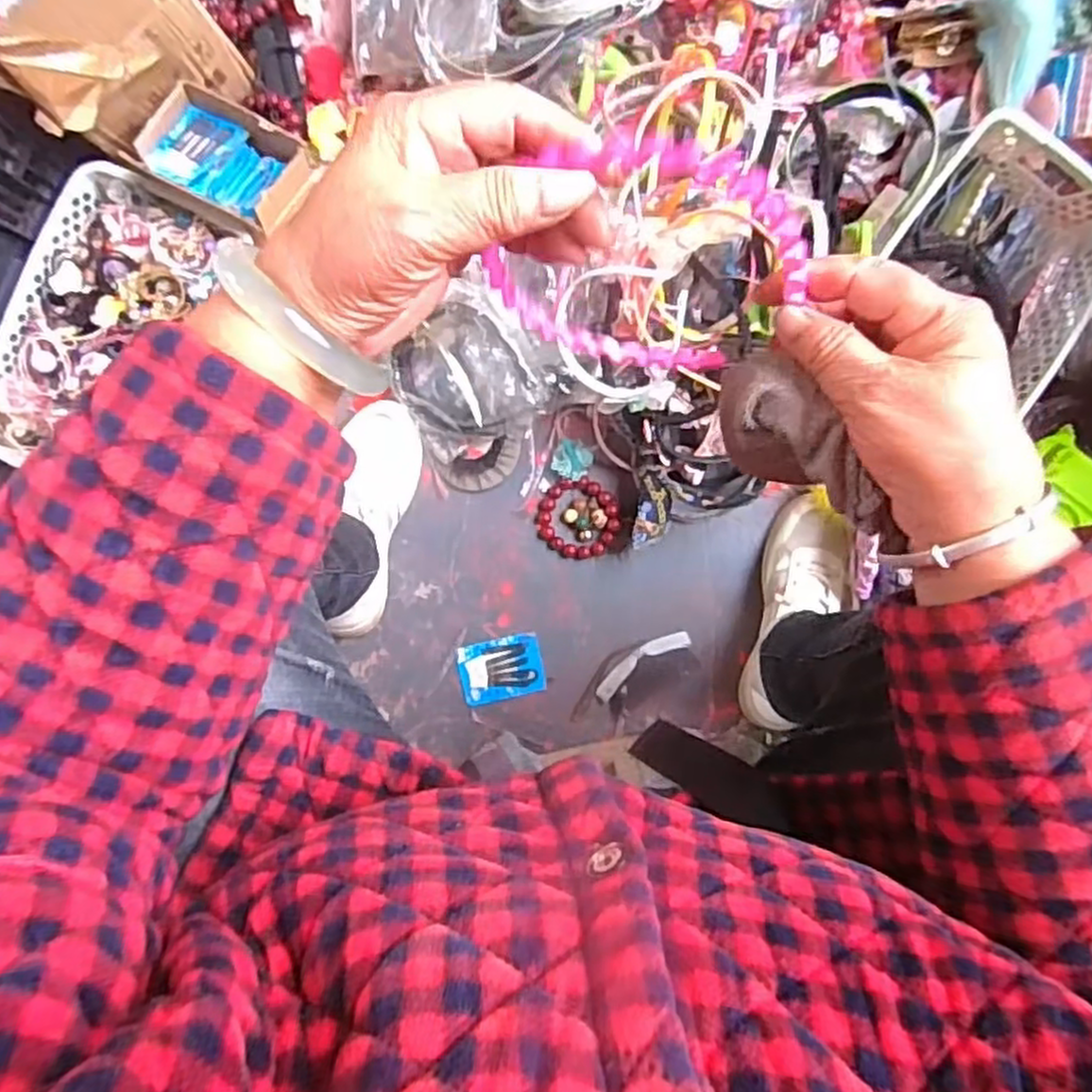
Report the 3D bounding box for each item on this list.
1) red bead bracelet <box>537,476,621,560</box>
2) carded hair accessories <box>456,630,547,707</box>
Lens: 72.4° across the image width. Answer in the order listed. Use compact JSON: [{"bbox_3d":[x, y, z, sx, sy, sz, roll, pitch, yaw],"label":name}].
[{"bbox_3d":[0.034,-0.029,0.786,0.084,0.014,0.079,0,91,3],"label":"red bead bracelet"},{"bbox_3d":[-0.047,0.133,0.803,0.088,0.004,0.065,-13,93,0],"label":"carded hair accessories"}]

